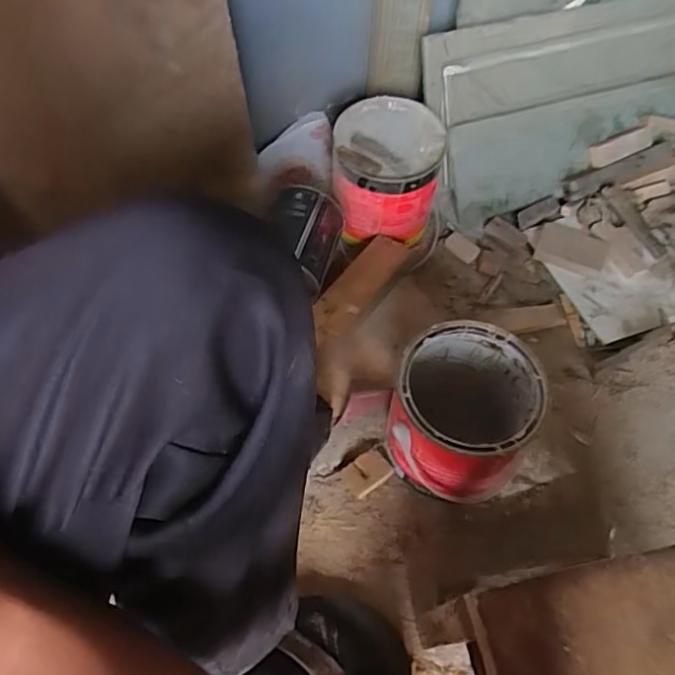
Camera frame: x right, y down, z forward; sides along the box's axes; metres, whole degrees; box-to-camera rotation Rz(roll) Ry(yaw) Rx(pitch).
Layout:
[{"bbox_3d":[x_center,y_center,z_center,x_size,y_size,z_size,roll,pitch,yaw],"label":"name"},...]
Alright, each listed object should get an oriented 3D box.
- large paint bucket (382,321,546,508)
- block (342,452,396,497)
[{"bbox_3d":[0.136,0.088,0.626,0.141,0.157,0.157,17,61,8],"label":"large paint bucket"},{"bbox_3d":[0.035,0.161,0.664,0.052,0.009,0.039,-33,65,-17],"label":"block"}]

